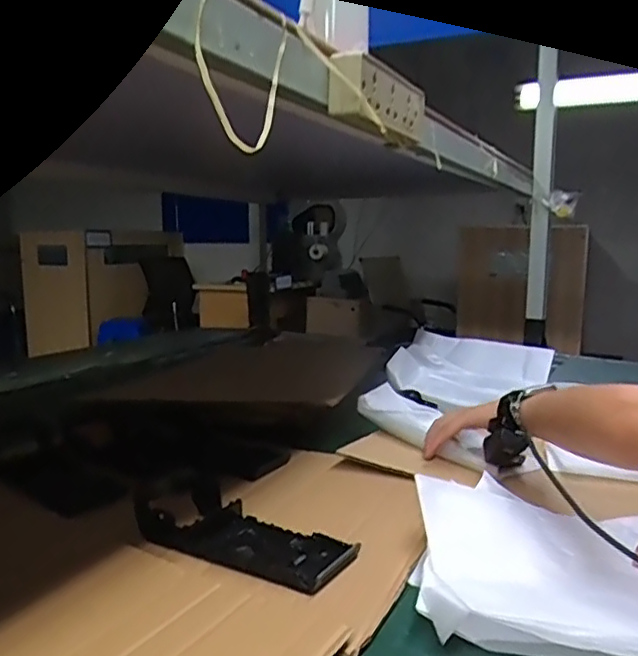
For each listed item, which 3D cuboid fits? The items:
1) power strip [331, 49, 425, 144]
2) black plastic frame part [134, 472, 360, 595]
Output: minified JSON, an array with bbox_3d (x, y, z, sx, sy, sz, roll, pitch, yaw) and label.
[{"bbox_3d":[0.057,-0.207,0.565,0.030,0.049,0.160,4,8,27],"label":"power strip"},{"bbox_3d":[-0.082,0.183,0.581,0.239,0.028,0.091,7,11,39],"label":"black plastic frame part"}]

